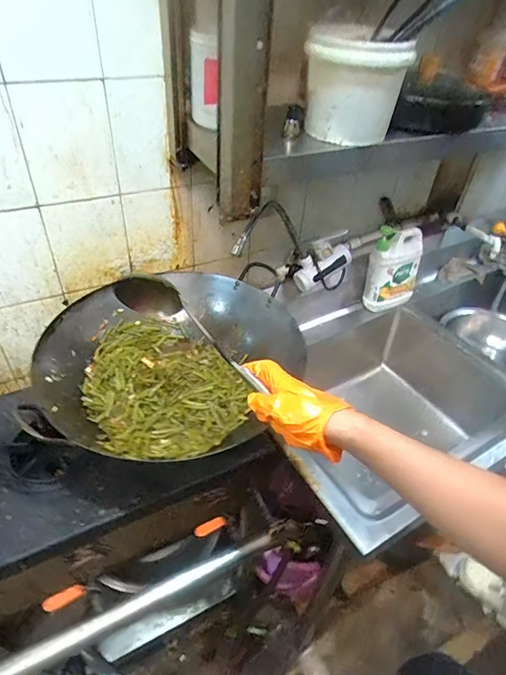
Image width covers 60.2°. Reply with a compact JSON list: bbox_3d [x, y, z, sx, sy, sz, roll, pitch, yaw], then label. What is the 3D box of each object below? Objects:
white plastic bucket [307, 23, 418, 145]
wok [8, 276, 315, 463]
[{"bbox_3d":[0.162,-0.399,0.709,0.157,0.161,0.174,8,37,7],"label":"white plastic bucket"},{"bbox_3d":[-0.145,0.053,0.866,0.499,0.138,0.470,-3,37,-7],"label":"wok"}]

